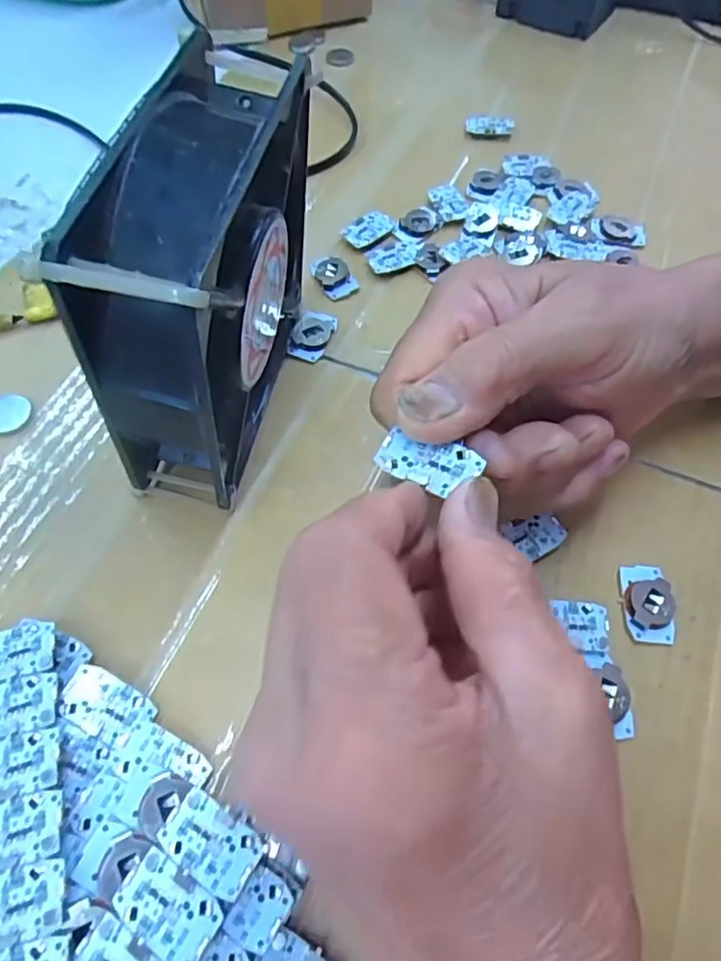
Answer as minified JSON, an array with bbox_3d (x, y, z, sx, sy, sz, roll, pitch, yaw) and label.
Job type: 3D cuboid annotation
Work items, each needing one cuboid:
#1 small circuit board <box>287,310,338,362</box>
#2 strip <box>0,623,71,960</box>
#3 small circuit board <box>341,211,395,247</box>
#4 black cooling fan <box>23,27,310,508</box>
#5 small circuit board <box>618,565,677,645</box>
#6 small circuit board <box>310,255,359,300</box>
[{"bbox_3d":[-0.024,-0.070,0.290,0.020,0.006,0.027,19,60,9],"label":"small circuit board"},{"bbox_3d":[-0.104,0.095,0.177,0.029,0.004,0.106,-15,58,-10],"label":"strip"},{"bbox_3d":[0.004,-0.137,0.325,0.018,0.004,0.027,39,65,19],"label":"small circuit board"},{"bbox_3d":[-0.051,-0.061,0.215,0.049,0.121,0.136,9,59,3],"label":"black cooling fan"},{"bbox_3d":[0.108,0.045,0.225,0.018,0.005,0.029,4,59,0],"label":"small circuit board"},{"bbox_3d":[-0.013,-0.106,0.309,0.019,0.004,0.027,-21,62,-14],"label":"small circuit board"}]

